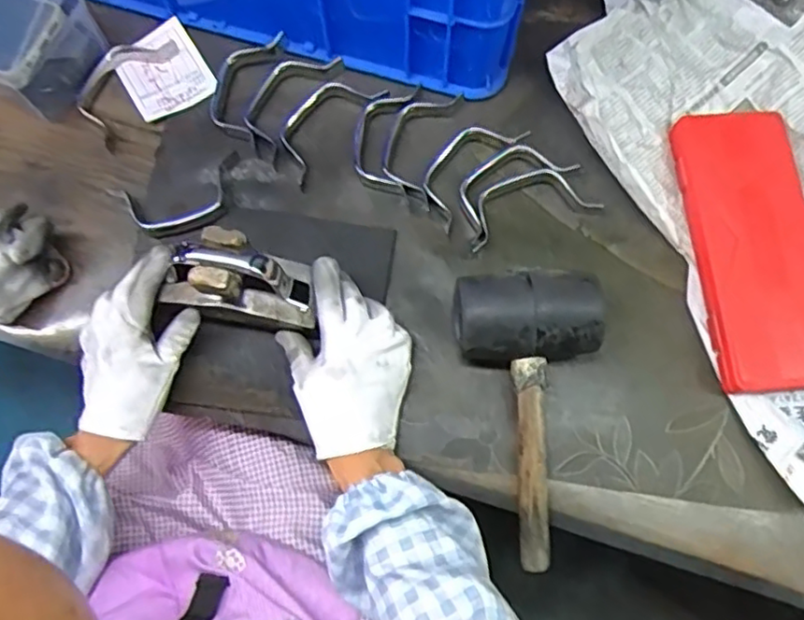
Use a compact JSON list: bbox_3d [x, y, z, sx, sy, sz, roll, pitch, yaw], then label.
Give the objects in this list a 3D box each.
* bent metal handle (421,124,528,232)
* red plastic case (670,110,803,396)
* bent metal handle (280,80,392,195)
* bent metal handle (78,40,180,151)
[{"bbox_3d":[0.059,-0.132,0.597,0.051,0.016,0.115,38,77,11],"label":"bent metal handle"},{"bbox_3d":[0.306,-0.058,0.568,0.097,0.028,0.253,-4,73,-1],"label":"red plastic case"},{"bbox_3d":[-0.073,-0.175,0.613,0.054,0.010,0.121,40,77,11],"label":"bent metal handle"},{"bbox_3d":[-0.269,-0.218,0.625,0.051,0.032,0.120,26,75,7],"label":"bent metal handle"}]

